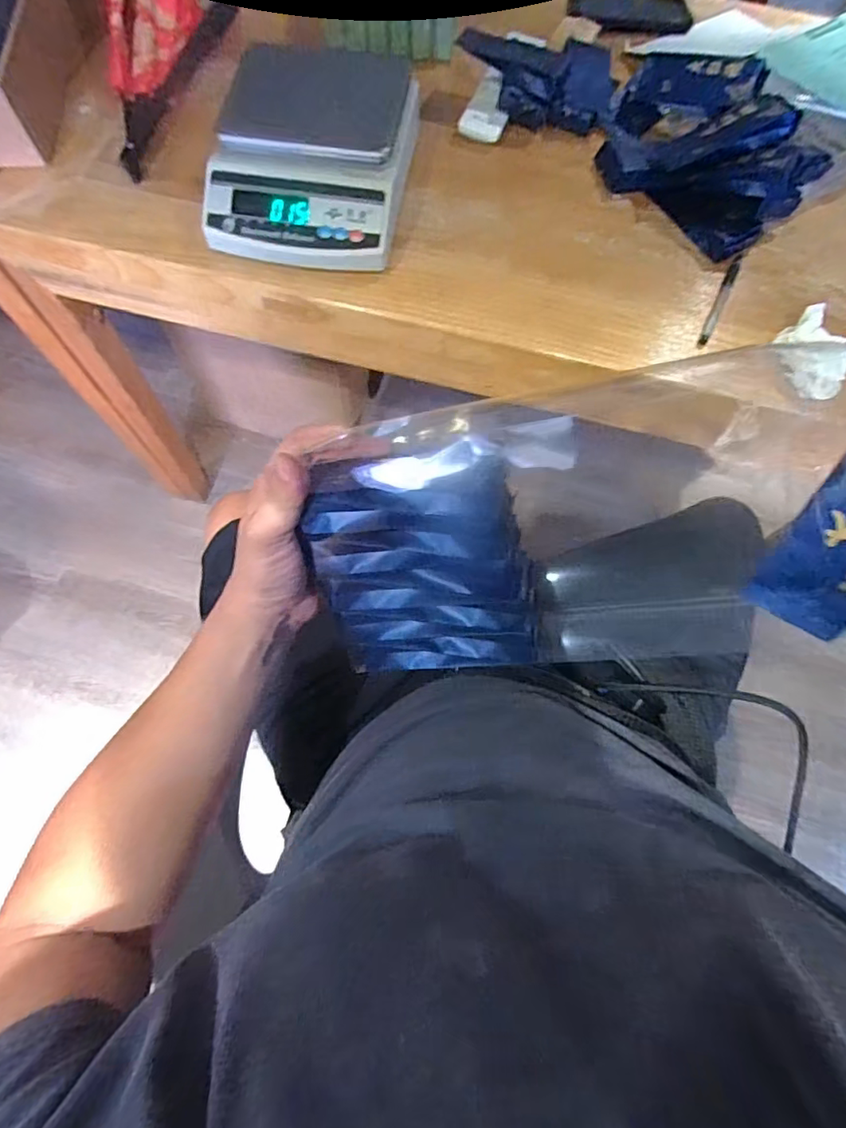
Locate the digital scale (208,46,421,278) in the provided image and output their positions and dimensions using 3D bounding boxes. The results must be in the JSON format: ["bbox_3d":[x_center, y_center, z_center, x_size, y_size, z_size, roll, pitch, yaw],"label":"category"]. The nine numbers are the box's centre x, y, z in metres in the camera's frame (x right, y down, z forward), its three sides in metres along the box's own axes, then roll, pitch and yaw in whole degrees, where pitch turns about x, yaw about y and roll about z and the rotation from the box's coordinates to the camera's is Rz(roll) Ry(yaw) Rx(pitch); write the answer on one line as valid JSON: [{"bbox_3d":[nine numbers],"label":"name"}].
[{"bbox_3d":[-0.112,-0.428,0.588,0.192,0.082,0.232,10,70,1],"label":"digital scale"}]

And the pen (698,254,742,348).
[{"bbox_3d":[0.314,-0.278,0.591,0.013,0.005,0.135,25,71,6],"label":"pen"}]

